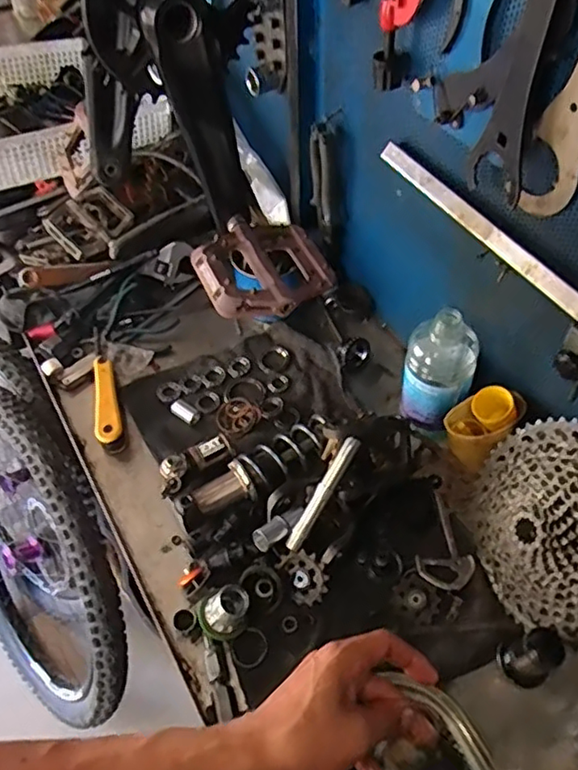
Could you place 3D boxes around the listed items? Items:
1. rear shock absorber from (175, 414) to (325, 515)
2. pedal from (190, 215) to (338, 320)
[{"bbox_3d":[-0.030,0.097,0.661,0.188,0.046,0.055,-35,58,-23],"label":"rear shock absorber"},{"bbox_3d":[-0.025,-0.103,0.520,0.109,0.030,0.109,-22,54,-14],"label":"pedal"}]

